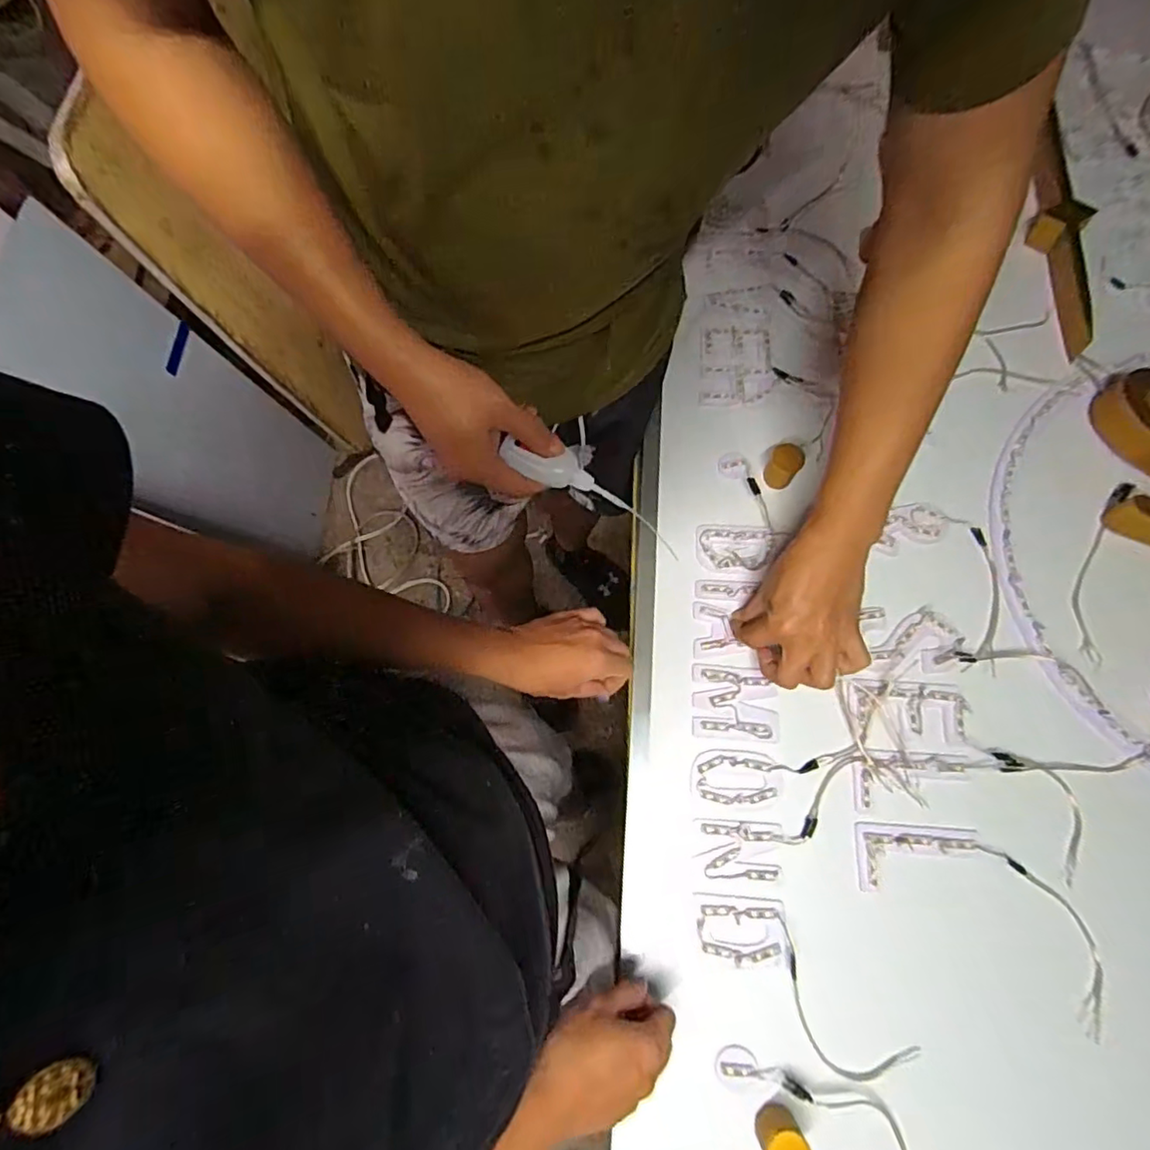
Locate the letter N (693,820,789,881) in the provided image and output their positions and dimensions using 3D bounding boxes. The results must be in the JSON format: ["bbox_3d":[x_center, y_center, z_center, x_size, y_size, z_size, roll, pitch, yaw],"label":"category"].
[{"bbox_3d":[0.148,0.250,0.541,0.077,0.005,0.048,2,74,2],"label":"letter N"}]

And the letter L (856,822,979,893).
[{"bbox_3d":[0.307,0.253,0.531,0.107,0.007,0.055,3,74,2],"label":"letter L"}]

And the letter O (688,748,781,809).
[{"bbox_3d":[0.149,0.189,0.558,0.083,0.004,0.051,-1,74,1],"label":"letter O"}]

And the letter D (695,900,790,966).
[{"bbox_3d":[0.147,0.312,0.521,0.076,0.004,0.046,-2,74,1],"label":"letter D"}]

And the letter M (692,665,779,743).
[{"bbox_3d":[0.155,0.125,0.581,0.079,0.007,0.070,3,74,2],"label":"letter M"}]

